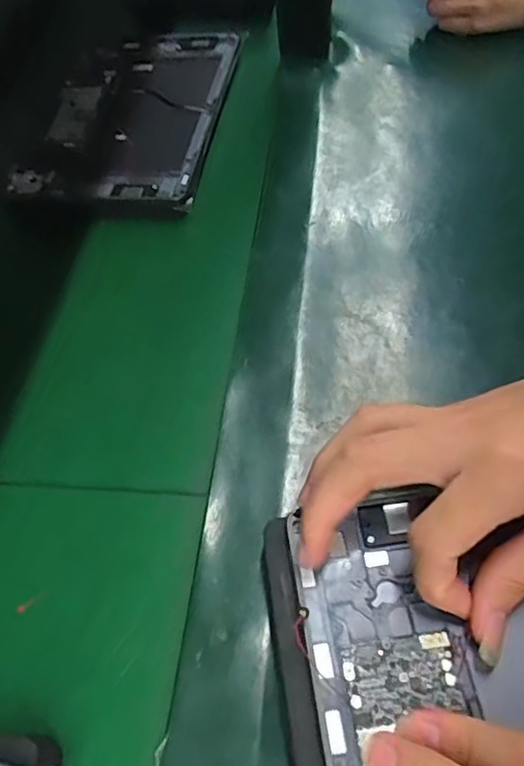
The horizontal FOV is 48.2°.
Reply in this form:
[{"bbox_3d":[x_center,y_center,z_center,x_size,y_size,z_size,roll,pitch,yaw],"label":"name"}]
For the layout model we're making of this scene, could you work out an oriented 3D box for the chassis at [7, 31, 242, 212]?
[{"bbox_3d":[-0.111,-0.239,0.523,0.154,0.022,0.236,8,53,9],"label":"chassis"}]

